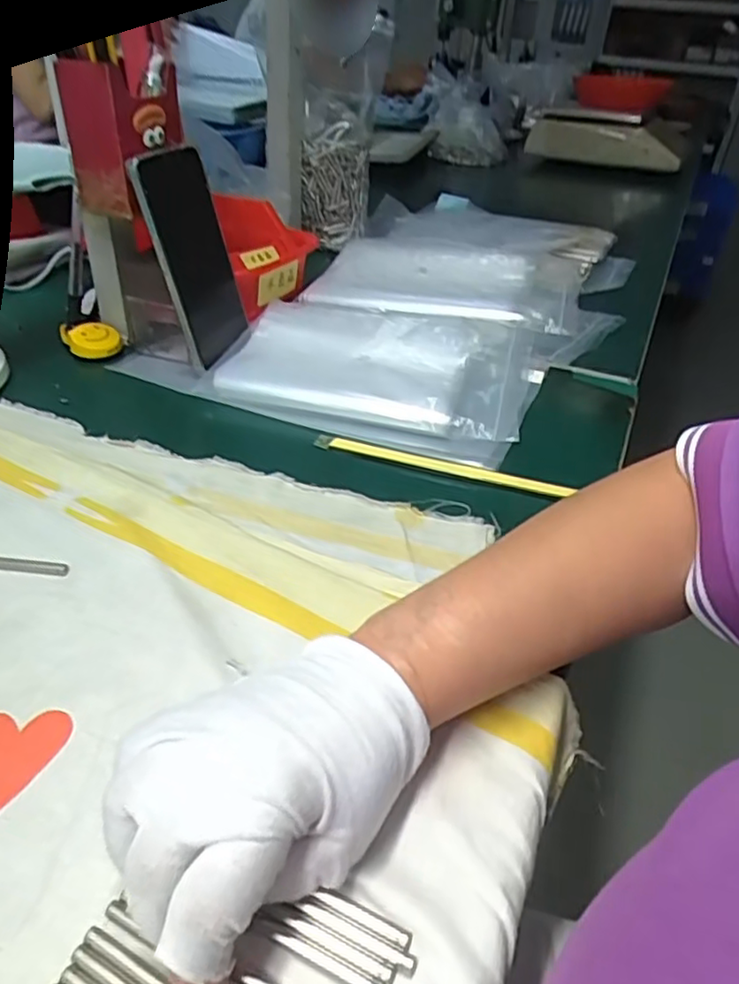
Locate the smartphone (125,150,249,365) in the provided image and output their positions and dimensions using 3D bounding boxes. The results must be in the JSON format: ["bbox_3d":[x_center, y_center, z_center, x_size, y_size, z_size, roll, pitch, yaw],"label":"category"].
[{"bbox_3d":[-0.138,-0.189,0.531,0.015,0.156,0.083,5,31,28],"label":"smartphone"}]

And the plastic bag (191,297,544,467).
[{"bbox_3d":[0.014,-0.110,0.551,0.247,0.031,0.195,16,39,16],"label":"plastic bag"}]

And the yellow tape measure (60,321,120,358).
[{"bbox_3d":[-0.241,-0.133,0.568,0.045,0.020,0.044,-14,41,-20],"label":"yellow tape measure"}]

